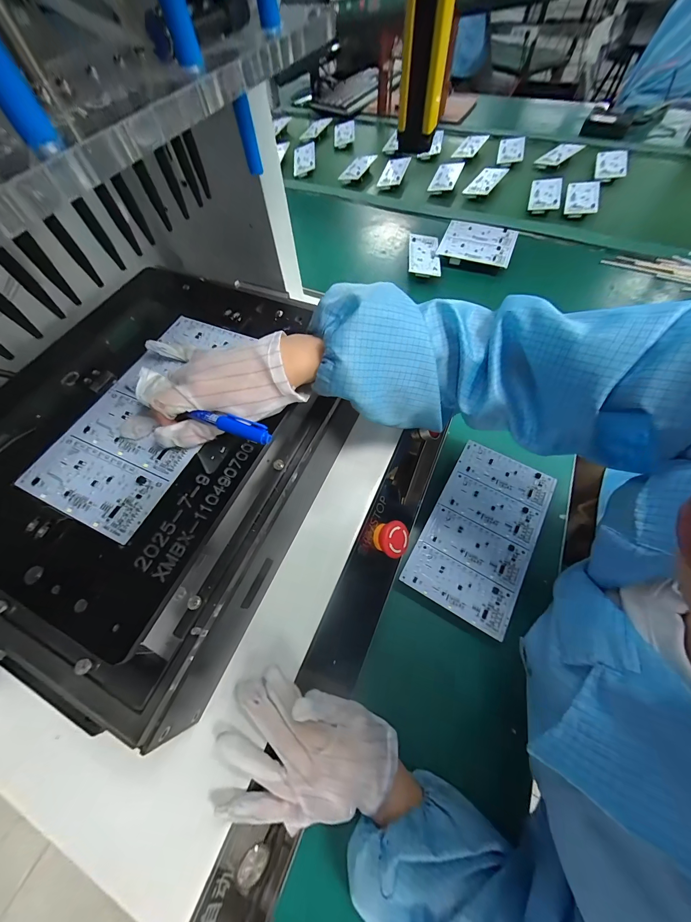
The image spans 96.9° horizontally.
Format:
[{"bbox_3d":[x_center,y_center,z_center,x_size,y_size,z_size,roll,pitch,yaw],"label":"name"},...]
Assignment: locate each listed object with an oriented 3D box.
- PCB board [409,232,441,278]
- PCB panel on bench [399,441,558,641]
[{"bbox_3d":[0.147,-0.388,0.571,0.061,0.012,0.124,7,70,-9],"label":"PCB board"},{"bbox_3d":[0.178,0.085,0.396,0.124,0.005,0.226,28,68,16],"label":"PCB panel on bench"}]

